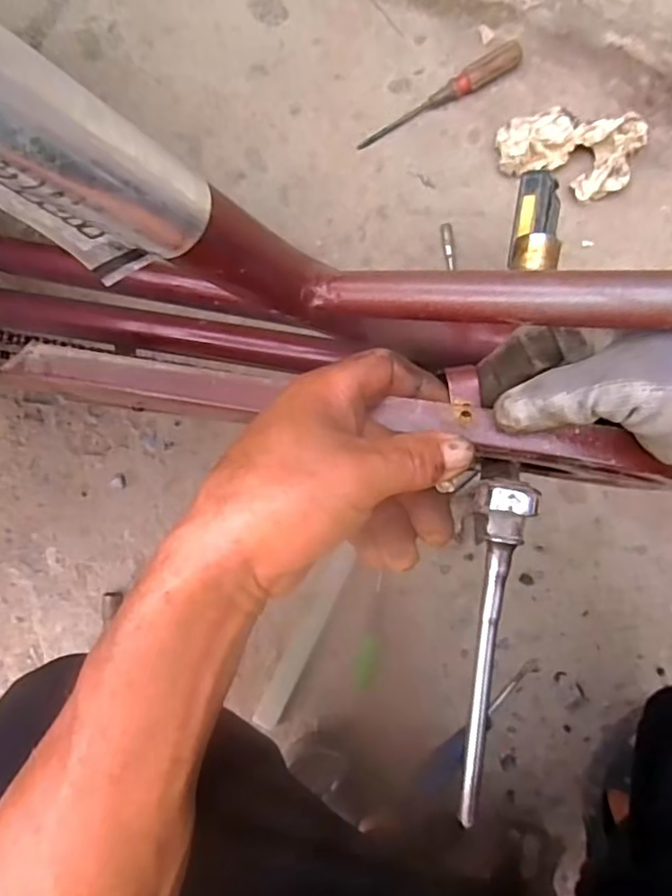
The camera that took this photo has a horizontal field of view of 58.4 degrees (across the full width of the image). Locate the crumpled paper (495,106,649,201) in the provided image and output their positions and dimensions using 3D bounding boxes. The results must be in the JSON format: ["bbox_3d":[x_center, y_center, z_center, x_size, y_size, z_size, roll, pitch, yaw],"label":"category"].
[{"bbox_3d":[0.252,-0.325,0.660,0.145,0.036,0.089,11,89,8],"label":"crumpled paper"}]

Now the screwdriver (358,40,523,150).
[{"bbox_3d":[0.118,-0.396,0.680,0.196,0.024,0.025,-28,84,5],"label":"screwdriver"}]

